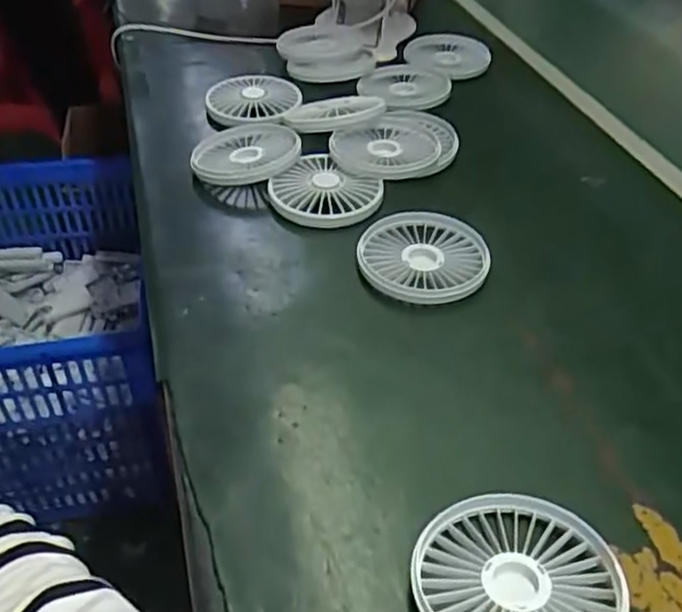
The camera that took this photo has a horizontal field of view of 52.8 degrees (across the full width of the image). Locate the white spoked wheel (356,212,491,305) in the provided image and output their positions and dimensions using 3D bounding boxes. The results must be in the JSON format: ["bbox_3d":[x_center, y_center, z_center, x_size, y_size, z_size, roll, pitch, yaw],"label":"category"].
[{"bbox_3d":[0.057,-0.033,0.481,0.089,0.021,0.084,0,42,0],"label":"white spoked wheel"}]

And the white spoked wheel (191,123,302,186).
[{"bbox_3d":[-0.075,-0.125,0.552,0.083,0.015,0.081,0,42,0],"label":"white spoked wheel"}]

